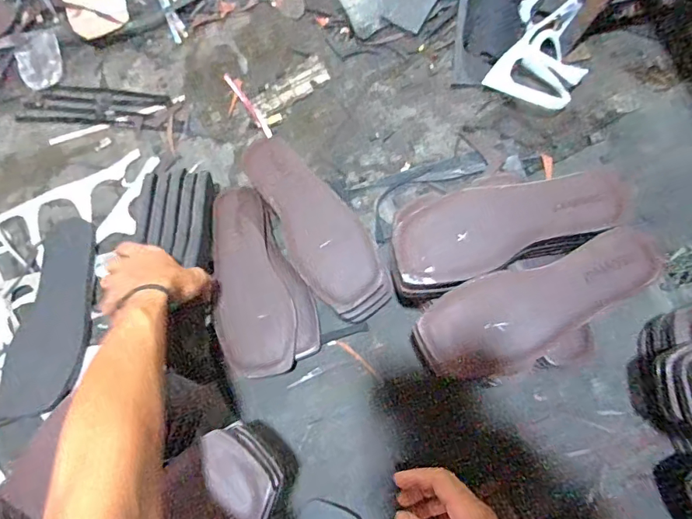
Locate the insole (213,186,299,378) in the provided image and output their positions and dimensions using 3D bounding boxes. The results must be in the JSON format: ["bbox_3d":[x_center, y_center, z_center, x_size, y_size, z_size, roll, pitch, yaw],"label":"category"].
[{"bbox_3d":[-0.129,0.021,0.588,0.092,0.021,0.255,-14,69,-12],"label":"insole"}]

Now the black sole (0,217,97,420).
[{"bbox_3d":[-0.391,0.072,0.622,0.105,0.006,0.266,1,70,7],"label":"black sole"}]

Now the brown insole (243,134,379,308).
[{"bbox_3d":[-0.047,-0.059,0.588,0.093,0.026,0.258,-30,73,-8],"label":"brown insole"}]

